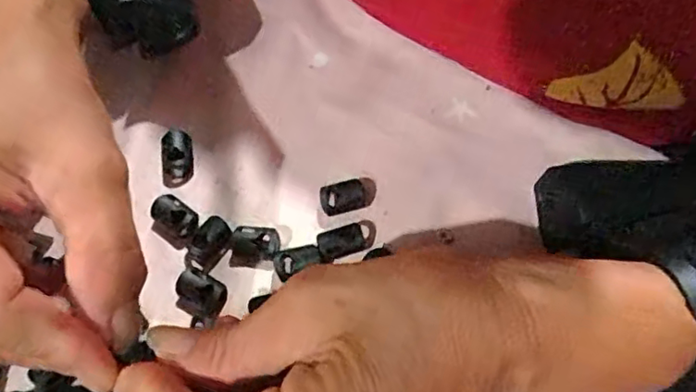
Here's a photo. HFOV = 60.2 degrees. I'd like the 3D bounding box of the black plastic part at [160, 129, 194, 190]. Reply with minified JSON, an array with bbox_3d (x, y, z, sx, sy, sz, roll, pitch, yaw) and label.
[{"bbox_3d":[-0.081,-0.018,0.282,0.014,0.006,0.026,-9,62,-2],"label":"black plastic part"}]

